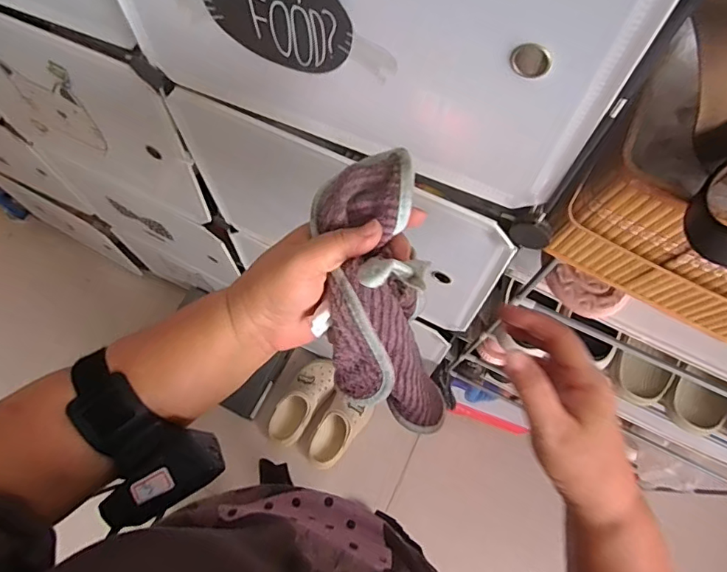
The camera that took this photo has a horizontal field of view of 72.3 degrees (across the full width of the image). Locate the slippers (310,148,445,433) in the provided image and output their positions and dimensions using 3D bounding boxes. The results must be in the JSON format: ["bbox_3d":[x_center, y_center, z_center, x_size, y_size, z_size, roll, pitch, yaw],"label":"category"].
[{"bbox_3d":[0.012,0.026,0.330,0.073,0.216,0.056,-14,25,-6],"label":"slippers"}]

